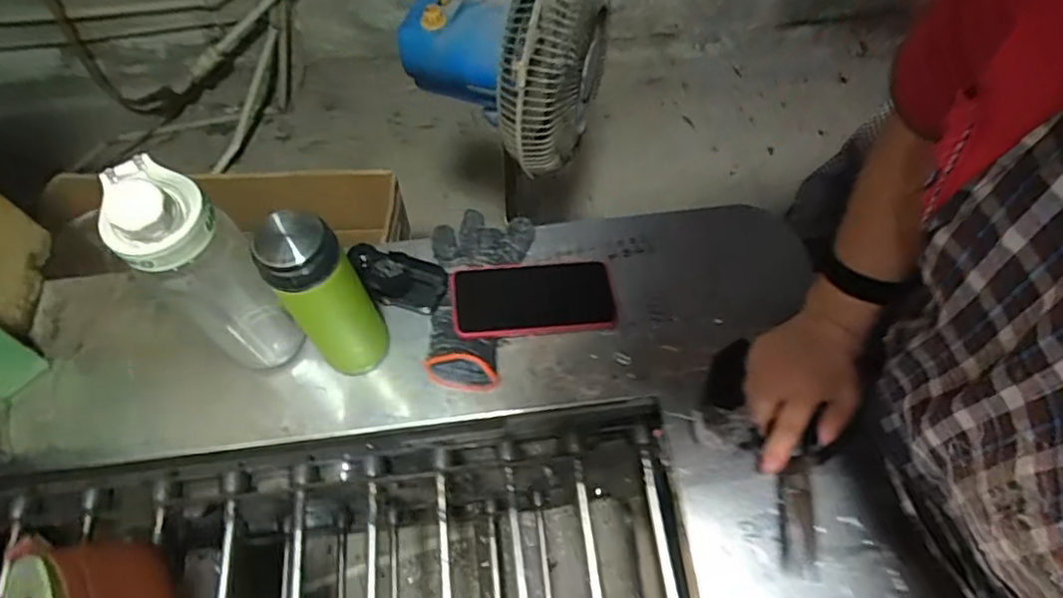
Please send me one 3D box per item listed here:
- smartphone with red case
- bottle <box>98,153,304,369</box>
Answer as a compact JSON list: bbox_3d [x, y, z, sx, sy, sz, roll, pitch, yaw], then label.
[{"bbox_3d":[0.002,0.000,0.636,0.164,0.018,0.079,-4,59,-12],"label":"smartphone with red case"},{"bbox_3d":[-0.262,-0.019,0.512,0.069,0.241,0.067,-1,61,2],"label":"bottle"}]

